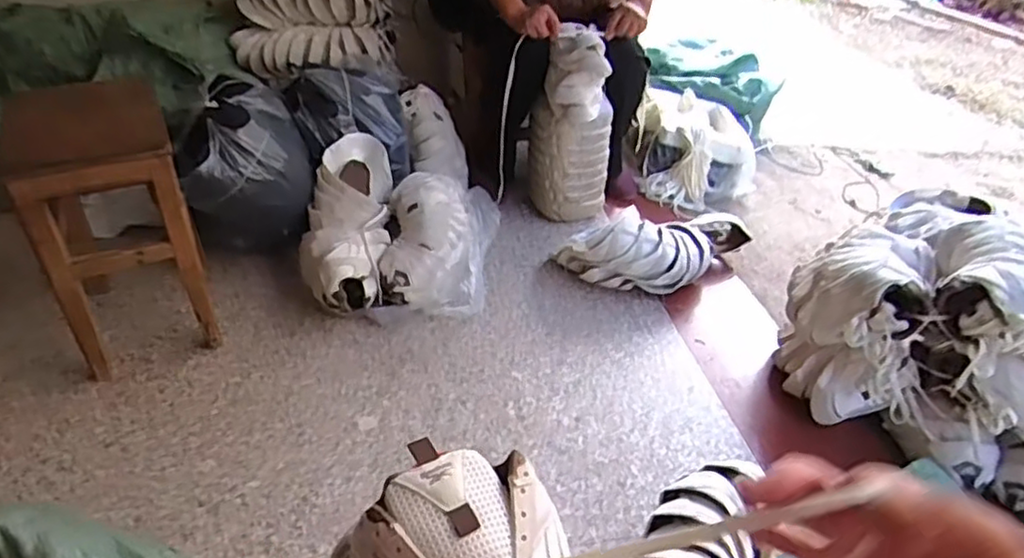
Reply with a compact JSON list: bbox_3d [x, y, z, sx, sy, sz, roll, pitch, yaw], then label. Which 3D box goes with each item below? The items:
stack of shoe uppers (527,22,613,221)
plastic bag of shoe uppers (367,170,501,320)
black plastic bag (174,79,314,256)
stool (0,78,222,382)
[{"bbox_3d":[0.149,-0.361,1.593,0.160,0.451,0.155,-16,40,-25],"label":"stack of shoe uppers"},{"bbox_3d":[-0.152,-0.093,1.433,0.225,0.166,0.401,5,36,2],"label":"plastic bag of shoe uppers"},{"bbox_3d":[-0.564,-0.221,1.415,0.243,0.334,0.302,-14,39,-22],"label":"black plastic bag"},{"bbox_3d":[-0.689,-0.084,1.166,0.224,0.411,0.308,-14,39,-23],"label":"stool"}]

